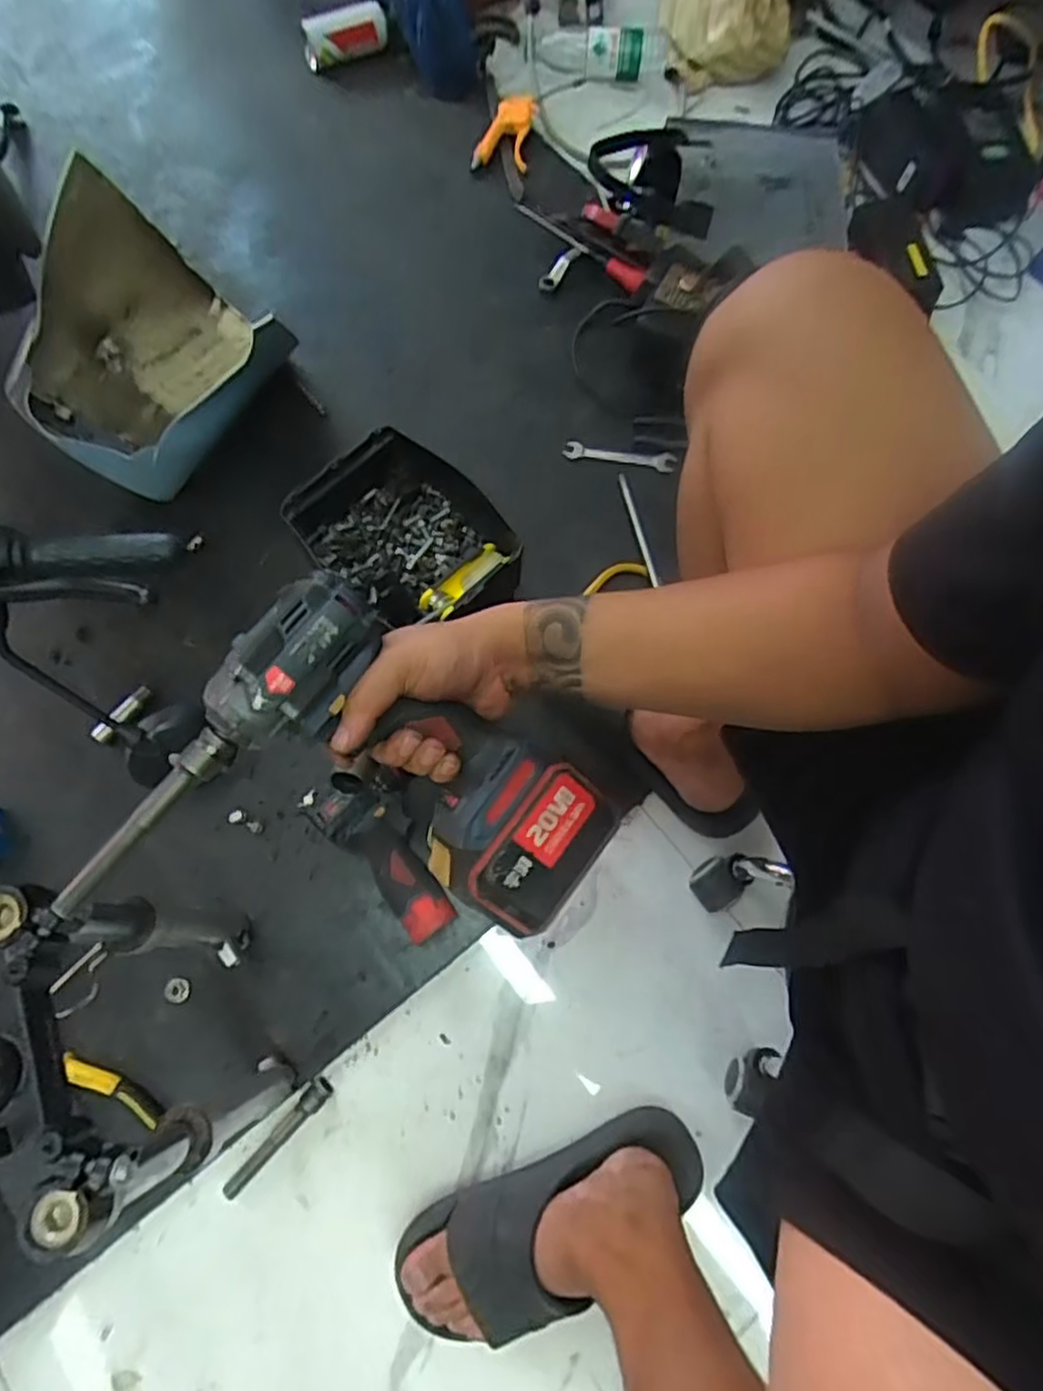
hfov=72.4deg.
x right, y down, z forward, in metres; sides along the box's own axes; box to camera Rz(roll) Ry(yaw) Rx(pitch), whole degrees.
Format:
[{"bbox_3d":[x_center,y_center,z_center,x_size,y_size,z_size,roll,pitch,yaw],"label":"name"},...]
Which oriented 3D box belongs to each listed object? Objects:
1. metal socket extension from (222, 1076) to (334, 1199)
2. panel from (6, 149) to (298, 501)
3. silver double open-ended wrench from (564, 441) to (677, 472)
[{"bbox_3d":[-0.239,0.435,0.698,0.021,0.017,0.128,41,76,11],"label":"metal socket extension"},{"bbox_3d":[-0.441,-0.402,0.825,0.288,0.238,0.254,-36,76,-12],"label":"panel"},{"bbox_3d":[0.133,-0.323,0.951,0.148,0.009,0.025,7,72,1],"label":"silver double open-ended wrench"}]

